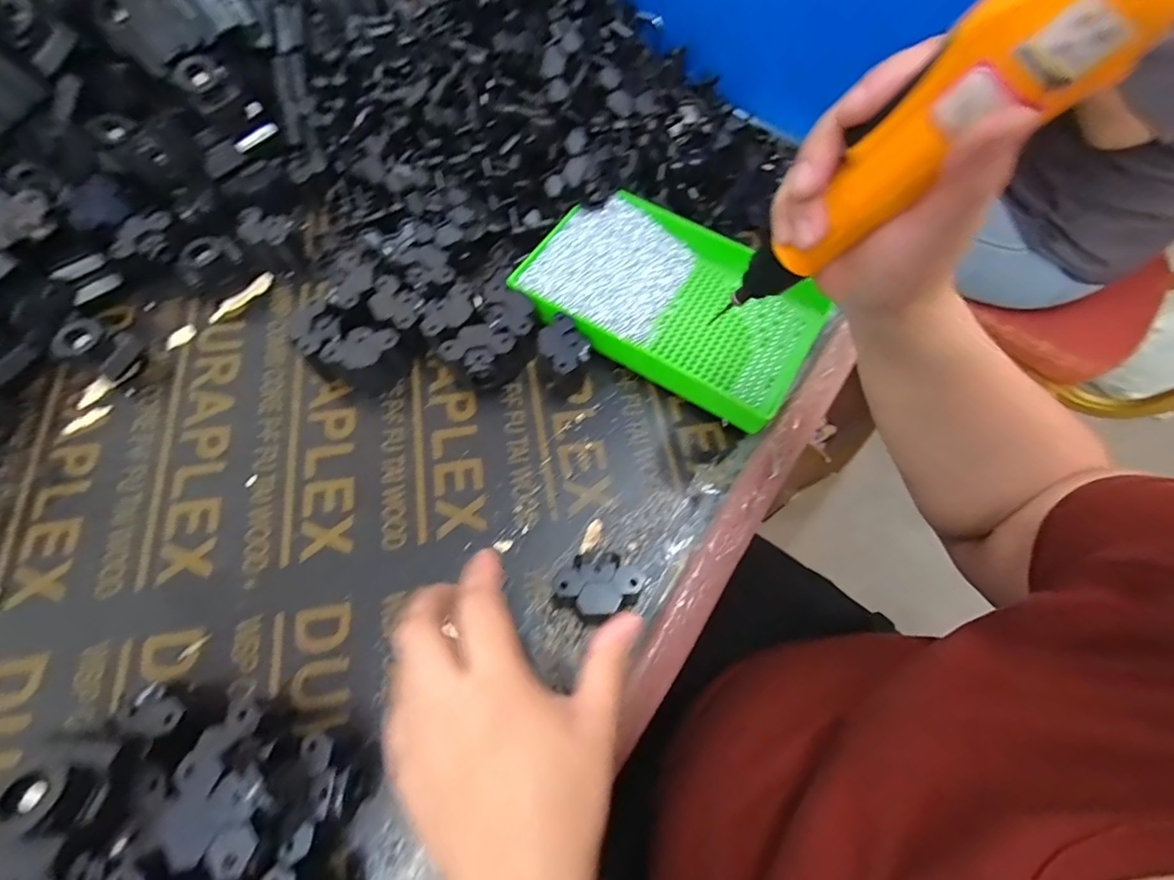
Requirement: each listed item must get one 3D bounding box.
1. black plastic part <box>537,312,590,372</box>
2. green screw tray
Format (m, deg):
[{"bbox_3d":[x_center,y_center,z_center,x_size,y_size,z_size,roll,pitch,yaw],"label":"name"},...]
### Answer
[{"bbox_3d":[-0.018,-0.076,0.402,0.036,0.010,0.048,-28,70,-13],"label":"black plastic part"},{"bbox_3d":[0.075,-0.123,0.444,0.242,0.038,0.157,32,69,12],"label":"green screw tray"}]

